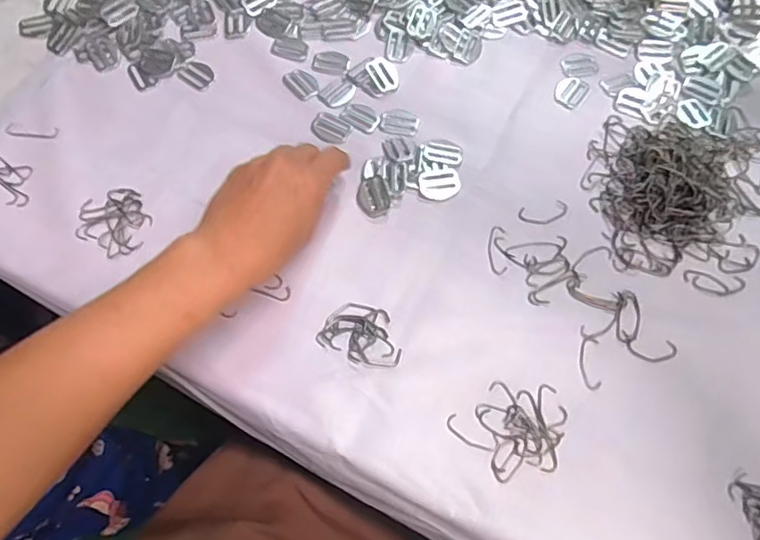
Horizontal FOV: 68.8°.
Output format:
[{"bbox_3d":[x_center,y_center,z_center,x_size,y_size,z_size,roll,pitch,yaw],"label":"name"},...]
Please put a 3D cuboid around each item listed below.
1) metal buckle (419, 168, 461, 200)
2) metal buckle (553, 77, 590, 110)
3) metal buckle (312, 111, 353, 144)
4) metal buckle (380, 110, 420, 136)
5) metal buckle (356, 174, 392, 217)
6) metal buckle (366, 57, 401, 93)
[{"bbox_3d":[0.048,-0.070,0.445,0.033,0.004,0.027,-11,69,-5],"label":"metal buckle"},{"bbox_3d":[0.170,-0.159,0.492,0.026,0.004,0.034,34,71,12],"label":"metal buckle"},{"bbox_3d":[-0.041,-0.119,0.463,0.034,0.004,0.026,27,70,9],"label":"metal buckle"},{"bbox_3d":[0.017,-0.126,0.471,0.032,0.004,0.026,5,68,1],"label":"metal buckle"},{"bbox_3d":[-0.005,-0.058,0.437,0.026,0.004,0.033,-21,70,-9],"label":"metal buckle"},{"bbox_3d":[0.004,-0.173,0.488,0.026,0.004,0.035,-25,70,-11],"label":"metal buckle"}]

